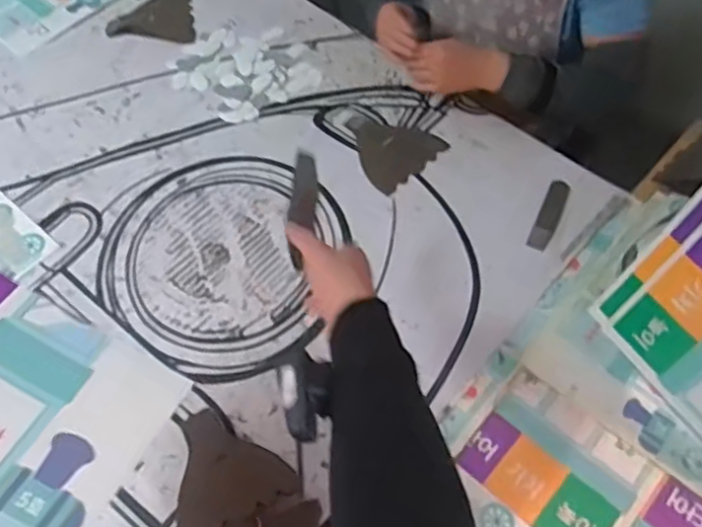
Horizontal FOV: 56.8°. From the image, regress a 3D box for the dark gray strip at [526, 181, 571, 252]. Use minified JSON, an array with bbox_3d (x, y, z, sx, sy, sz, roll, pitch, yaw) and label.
[{"bbox_3d":[0.315,-0.078,1.025,0.035,0.006,0.138,22,62,14],"label":"dark gray strip"}]

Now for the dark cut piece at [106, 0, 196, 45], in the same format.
[{"bbox_3d":[-0.378,-0.494,1.282,0.167,0.012,0.153,7,59,3],"label":"dark cut piece"}]

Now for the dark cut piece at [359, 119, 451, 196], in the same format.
[{"bbox_3d":[0.068,-0.195,1.087,0.143,0.010,0.132,-39,66,-20],"label":"dark cut piece"}]

